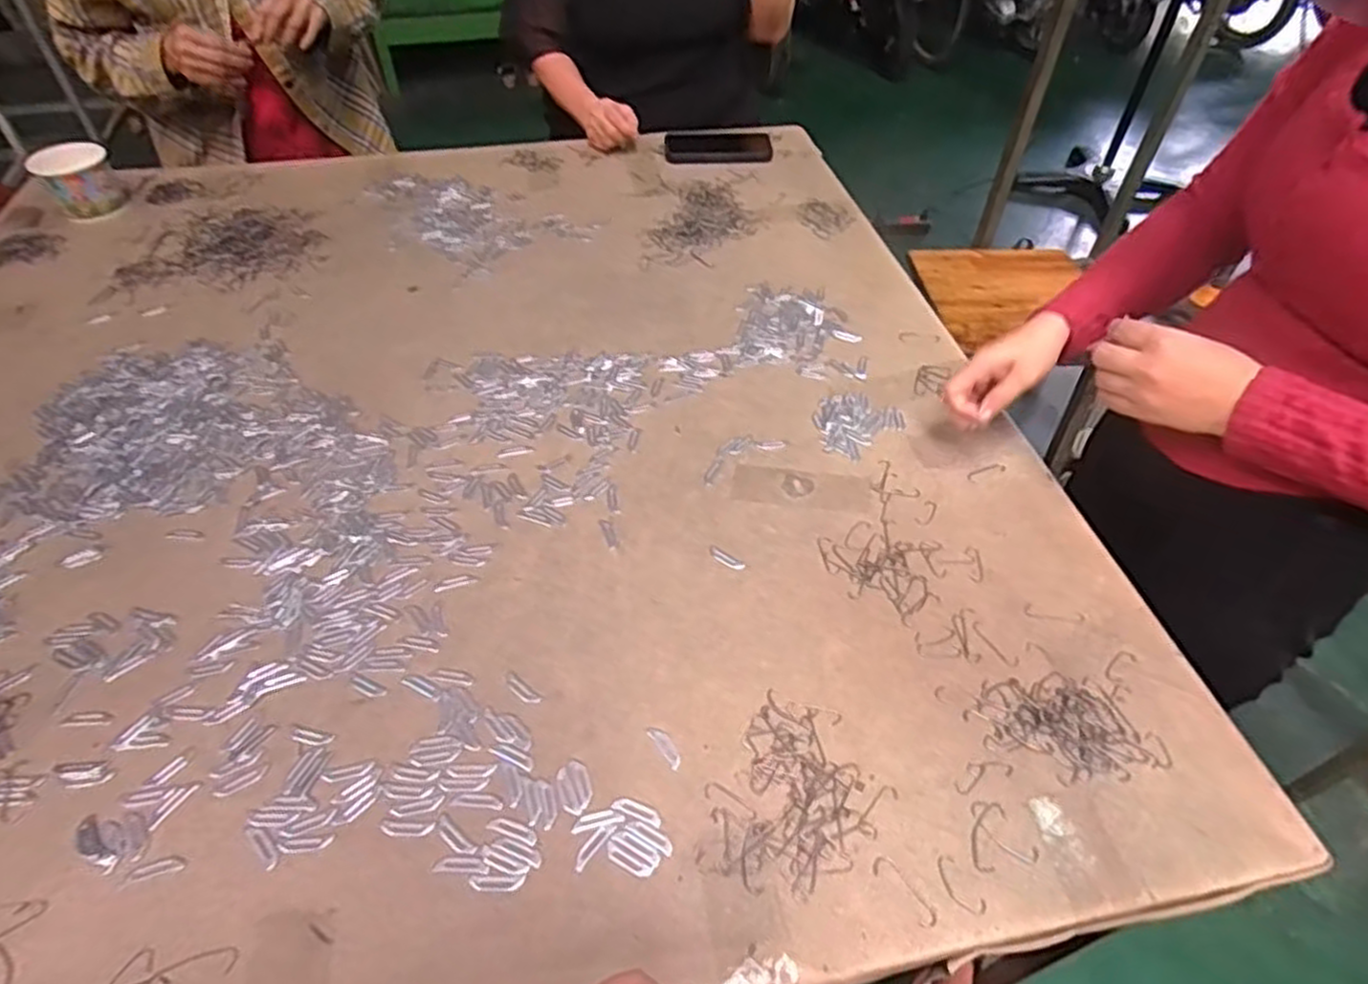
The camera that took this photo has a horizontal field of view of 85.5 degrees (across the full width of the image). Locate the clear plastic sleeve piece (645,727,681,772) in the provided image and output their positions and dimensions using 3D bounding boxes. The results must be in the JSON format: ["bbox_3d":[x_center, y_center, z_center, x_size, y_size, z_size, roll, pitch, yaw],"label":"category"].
[{"bbox_3d":[-0.014,0.183,0.536,0.011,0.009,0.037,-26,52,-23],"label":"clear plastic sleeve piece"}]

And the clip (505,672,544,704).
[{"bbox_3d":[-0.123,0.149,0.561,0.035,0.004,0.011,30,53,26],"label":"clip"}]

